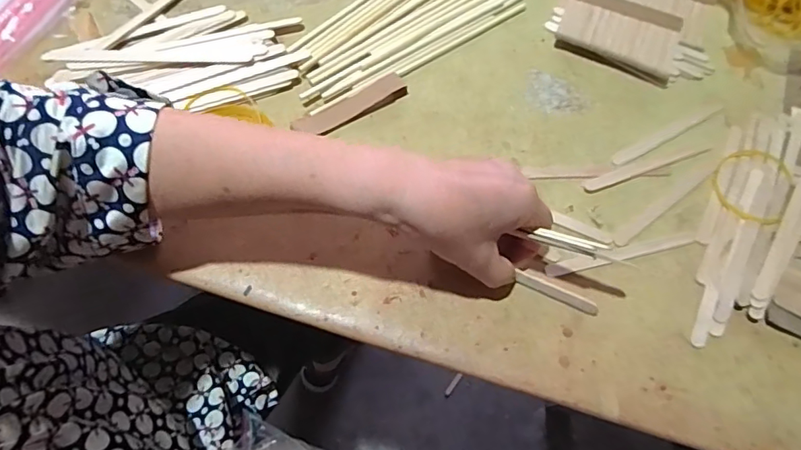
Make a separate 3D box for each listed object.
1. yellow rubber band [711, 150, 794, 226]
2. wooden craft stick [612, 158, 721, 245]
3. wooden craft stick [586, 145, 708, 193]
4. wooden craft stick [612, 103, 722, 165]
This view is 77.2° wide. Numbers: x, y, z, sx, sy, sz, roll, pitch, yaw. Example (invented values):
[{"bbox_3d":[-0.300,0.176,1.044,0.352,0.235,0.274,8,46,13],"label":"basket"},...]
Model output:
[{"bbox_3d":[0.283,-0.030,0.401,0.062,0.005,0.070,9,63,7],"label":"yellow rubber band"},{"bbox_3d":[0.211,-0.018,0.394,0.117,0.004,0.011,-33,73,-15],"label":"wooden craft stick"},{"bbox_3d":[0.201,-0.048,0.407,0.114,0.004,0.010,-18,69,-10],"label":"wooden craft stick"},{"bbox_3d":[0.225,-0.078,0.421,0.117,0.004,0.011,-27,71,-13],"label":"wooden craft stick"}]

